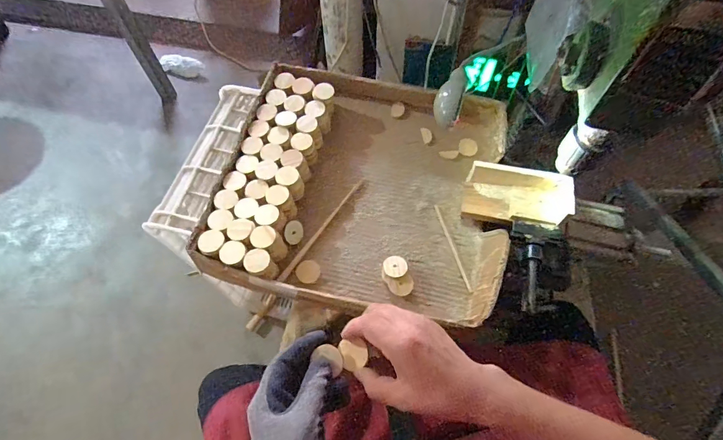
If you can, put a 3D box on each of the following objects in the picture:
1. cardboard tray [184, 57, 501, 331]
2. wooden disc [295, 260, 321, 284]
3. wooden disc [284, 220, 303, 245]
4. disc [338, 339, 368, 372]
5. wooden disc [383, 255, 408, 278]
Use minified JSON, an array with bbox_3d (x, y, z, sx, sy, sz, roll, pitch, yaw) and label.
[{"bbox_3d":[0.007,-0.068,0.638,0.436,0.076,0.427,11,64,6],"label":"cardboard tray"},{"bbox_3d":[-0.079,0.077,0.583,0.035,0.004,0.035,0,63,0],"label":"wooden disc"},{"bbox_3d":[-0.104,0.019,0.599,0.032,0.004,0.035,4,84,-35],"label":"wooden disc"},{"bbox_3d":[-0.008,0.139,0.412,0.030,0.004,0.030,-4,80,22],"label":"disc"},{"bbox_3d":[0.050,0.067,0.571,0.034,0.006,0.031,0,63,0],"label":"wooden disc"}]

